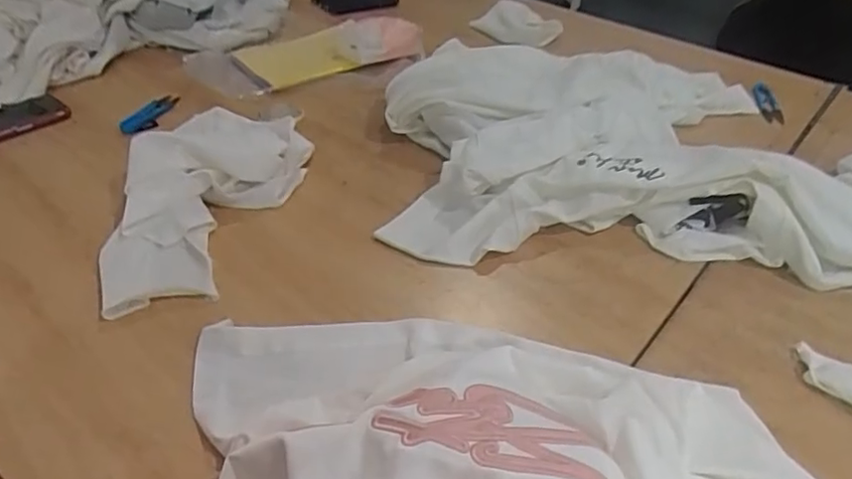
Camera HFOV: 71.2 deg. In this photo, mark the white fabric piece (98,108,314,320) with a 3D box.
[{"bbox_3d":[-0.260,-0.054,0.664,0.166,0.066,0.308,11,41,11],"label":"white fabric piece"}]

